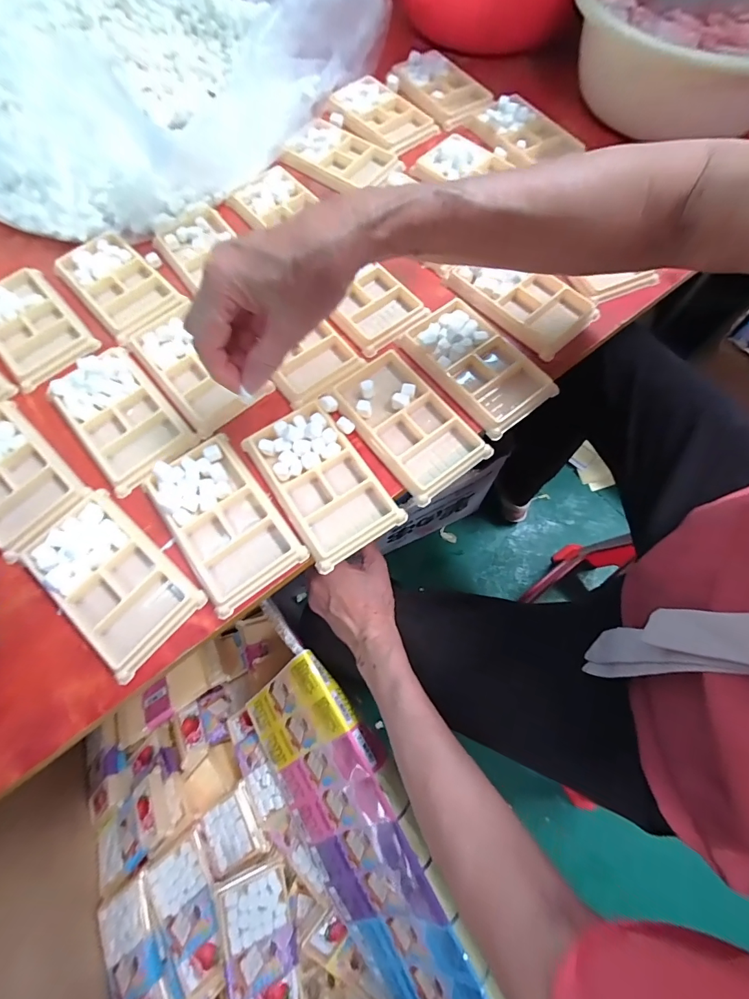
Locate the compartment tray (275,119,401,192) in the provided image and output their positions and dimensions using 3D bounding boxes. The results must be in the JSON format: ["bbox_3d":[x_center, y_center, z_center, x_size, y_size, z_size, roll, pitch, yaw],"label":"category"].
[{"bbox_3d":[-0.040,-0.396,0.482,0.123,0.020,0.075,34,75,12],"label":"compartment tray"}]

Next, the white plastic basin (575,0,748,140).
[{"bbox_3d":[0.345,-0.500,0.448,0.268,0.077,0.268,0,71,1],"label":"white plastic basin"}]

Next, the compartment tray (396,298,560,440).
[{"bbox_3d":[0.092,-0.125,0.376,0.077,0.012,0.134,-37,74,-11],"label":"compartment tray"}]

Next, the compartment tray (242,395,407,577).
[{"bbox_3d":[-0.043,-0.018,0.340,0.079,0.011,0.132,-32,73,-9],"label":"compartment tray"}]

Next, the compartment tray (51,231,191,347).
[{"bbox_3d":[-0.256,-0.215,0.419,0.072,0.015,0.139,-41,75,-12],"label":"compartment tray"}]

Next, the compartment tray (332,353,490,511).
[{"bbox_3d":[0.030,-0.068,0.361,0.082,0.016,0.134,-36,74,-10],"label":"compartment tray"}]

